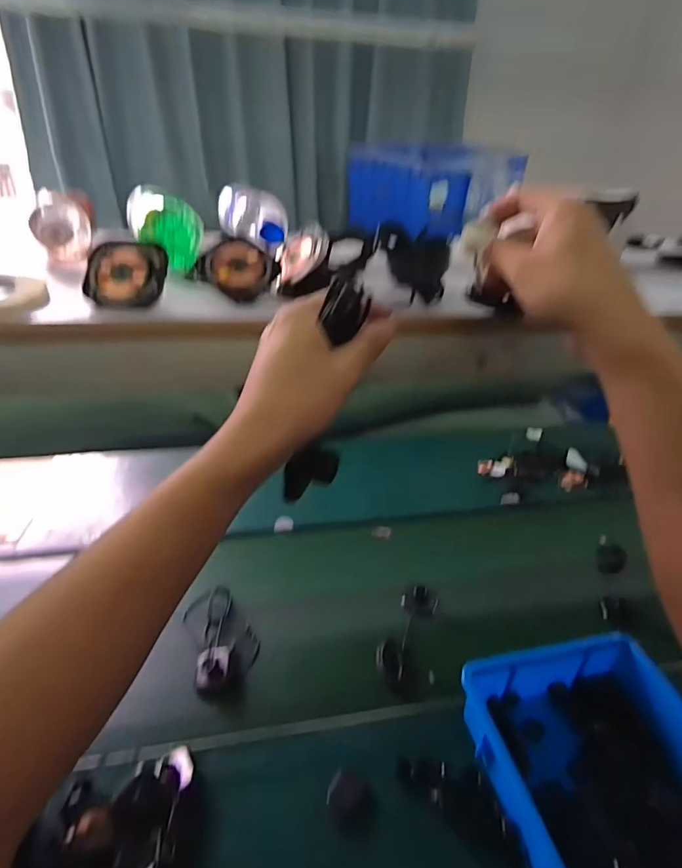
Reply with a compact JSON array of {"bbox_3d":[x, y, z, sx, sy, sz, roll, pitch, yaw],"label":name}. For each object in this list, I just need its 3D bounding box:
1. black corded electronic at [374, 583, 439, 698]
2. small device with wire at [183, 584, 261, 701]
[{"bbox_3d":[0.112,0.336,0.759,0.088,0.029,0.197,10,32,9],"label":"black corded electronic"},{"bbox_3d":[-0.193,0.334,0.747,0.103,0.040,0.180,-10,34,-21],"label":"small device with wire"}]

